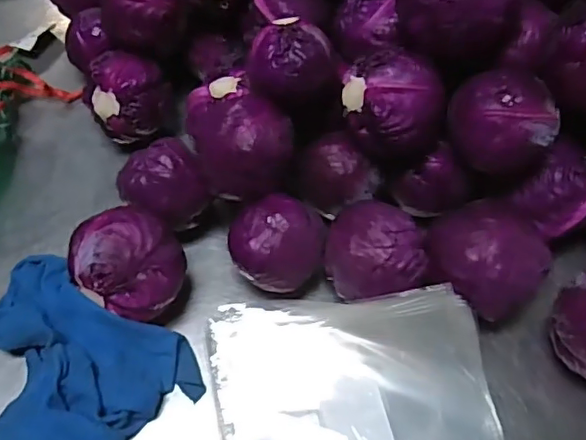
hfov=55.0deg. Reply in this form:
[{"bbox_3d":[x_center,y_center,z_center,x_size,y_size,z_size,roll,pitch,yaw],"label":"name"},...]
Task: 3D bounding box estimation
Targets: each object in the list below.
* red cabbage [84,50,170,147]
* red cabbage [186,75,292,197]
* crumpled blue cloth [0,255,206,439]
[{"bbox_3d":[-0.212,-0.149,0.740,0.104,0.117,0.100,-20,61,-12],"label":"red cabbage"},{"bbox_3d":[-0.054,-0.083,0.598,0.103,0.088,0.094,0,59,0],"label":"red cabbage"},{"bbox_3d":[-0.237,0.153,0.566,0.247,0.089,0.188,26,62,15],"label":"crumpled blue cloth"}]

